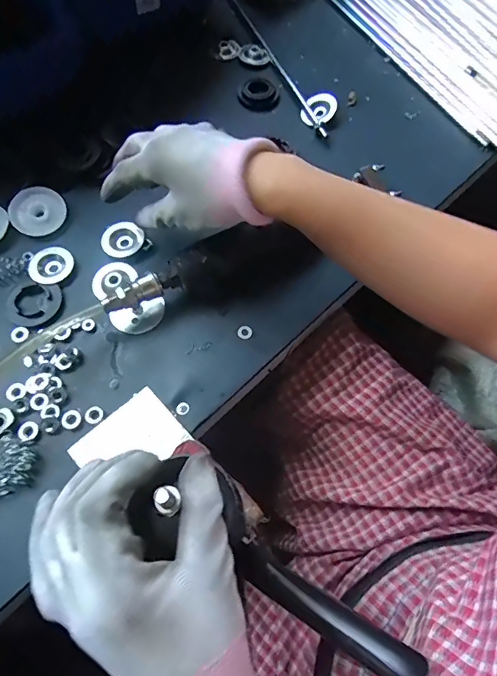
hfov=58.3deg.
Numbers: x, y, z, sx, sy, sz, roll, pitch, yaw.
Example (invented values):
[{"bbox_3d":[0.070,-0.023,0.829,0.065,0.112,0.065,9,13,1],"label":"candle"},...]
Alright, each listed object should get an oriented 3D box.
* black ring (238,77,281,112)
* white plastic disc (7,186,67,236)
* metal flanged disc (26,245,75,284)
[{"bbox_3d":[0.012,-0.270,0.494,0.047,0.009,0.051,0,65,0],"label":"black ring"},{"bbox_3d":[-0.198,-0.120,0.417,0.048,0.007,0.049,0,65,0],"label":"white plastic disc"},{"bbox_3d":[-0.177,-0.065,0.399,0.035,0.004,0.039,26,67,12],"label":"metal flanged disc"}]

